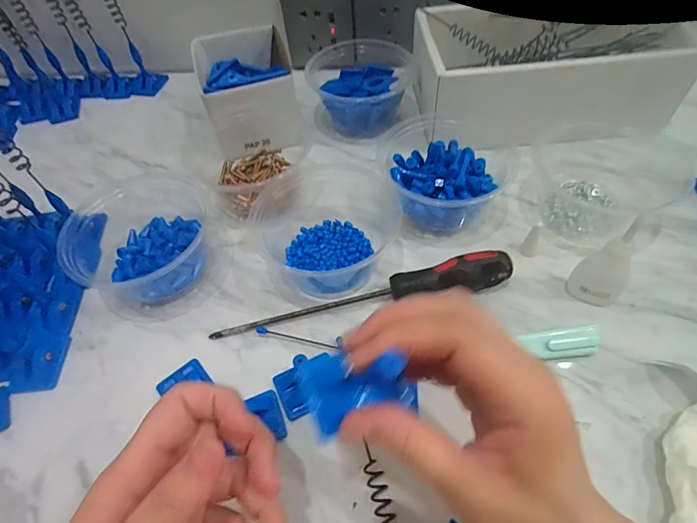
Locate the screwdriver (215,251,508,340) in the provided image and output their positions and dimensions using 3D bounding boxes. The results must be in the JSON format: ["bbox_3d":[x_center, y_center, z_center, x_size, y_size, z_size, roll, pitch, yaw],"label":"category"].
[{"bbox_3d":[0.010,0.030,0.333,0.235,0.030,0.025,-11,55,-3],"label":"screwdriver"}]

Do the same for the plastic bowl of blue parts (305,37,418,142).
[{"bbox_3d":[0.014,-0.194,0.472,0.108,0.057,0.107,-2,55,3],"label":"plastic bowl of blue parts"}]

